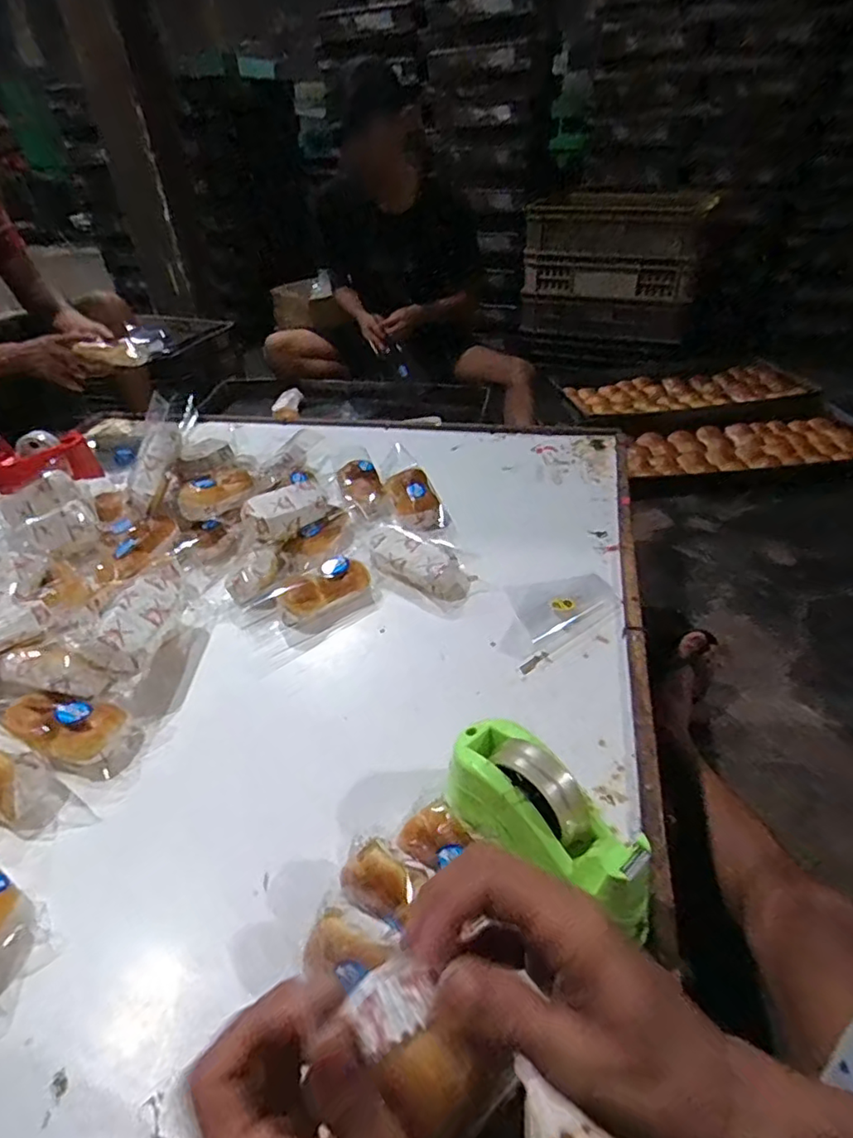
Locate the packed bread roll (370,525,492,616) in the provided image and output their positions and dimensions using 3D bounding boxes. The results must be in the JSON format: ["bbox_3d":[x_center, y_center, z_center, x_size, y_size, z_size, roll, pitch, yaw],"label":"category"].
[{"bbox_3d":[-0.013,-0.017,0.860,0.185,0.078,0.101,28,47,33],"label":"packed bread roll"}]

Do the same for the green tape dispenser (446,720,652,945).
[{"bbox_3d":[0.097,0.220,0.498,0.077,0.112,0.189,-27,44,-28],"label":"green tape dispenser"}]

